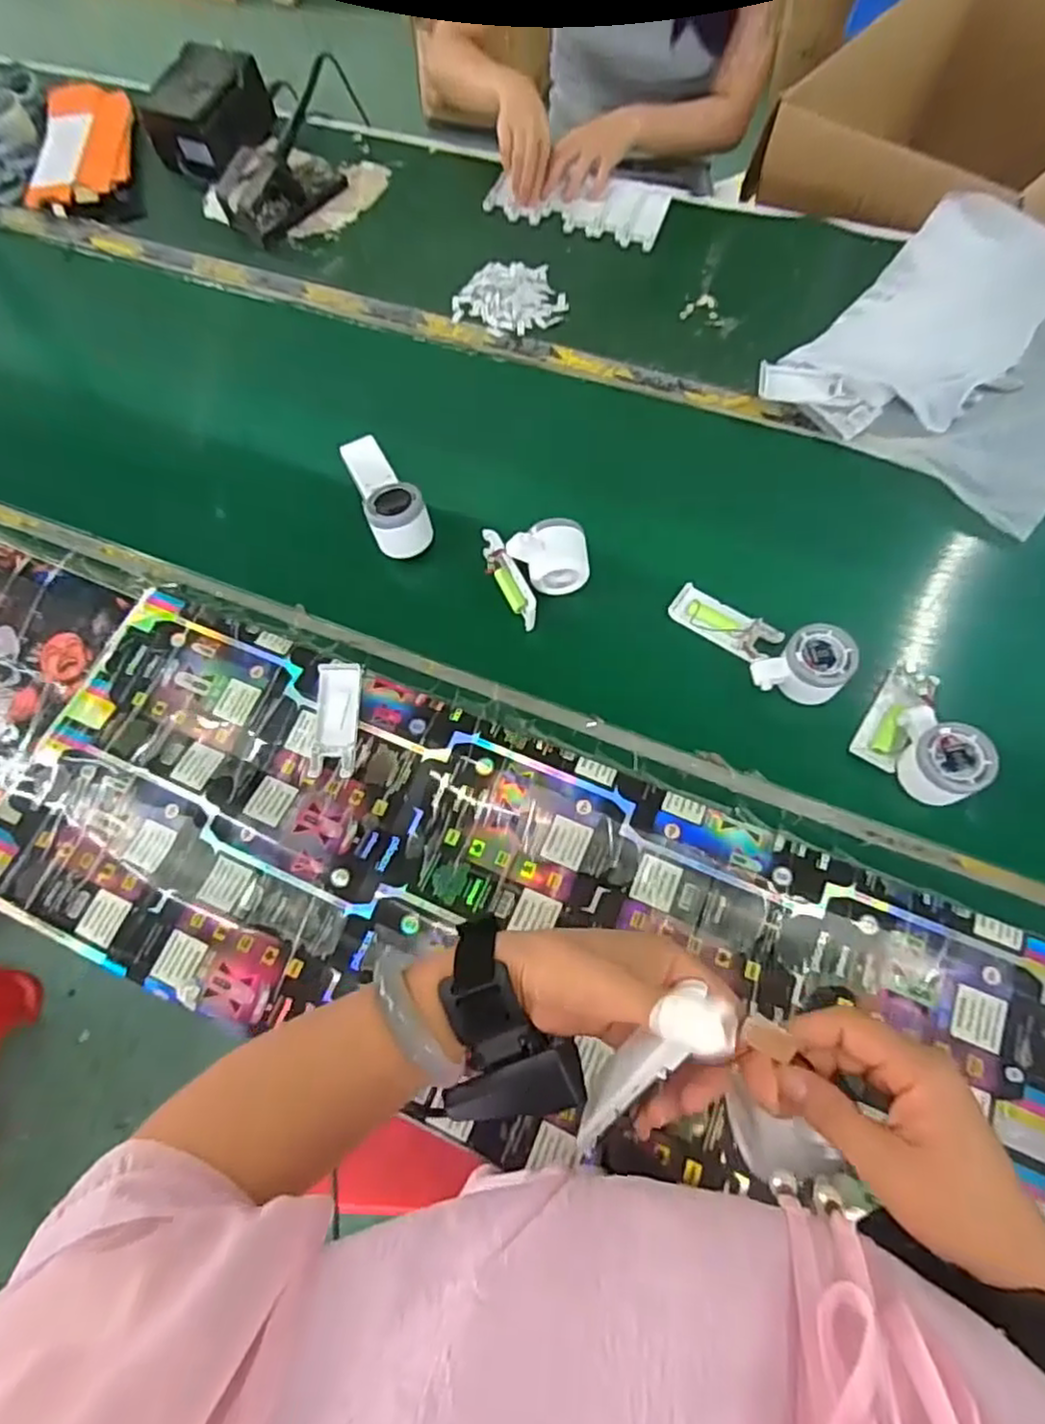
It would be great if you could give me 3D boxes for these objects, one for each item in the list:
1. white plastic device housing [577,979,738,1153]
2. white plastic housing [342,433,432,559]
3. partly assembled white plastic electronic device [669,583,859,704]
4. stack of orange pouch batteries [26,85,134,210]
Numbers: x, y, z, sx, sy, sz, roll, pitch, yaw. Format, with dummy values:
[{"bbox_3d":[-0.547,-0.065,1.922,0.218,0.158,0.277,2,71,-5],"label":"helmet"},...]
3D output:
[{"bbox_3d":[0.056,0.166,0.319,0.028,0.123,0.019,39,38,17],"label":"white plastic device housing"},{"bbox_3d":[-0.144,-0.236,0.721,0.059,0.044,0.154,-22,68,-6],"label":"white plastic housing"},{"bbox_3d":[0.218,-0.064,0.647,0.169,0.047,0.069,32,72,28],"label":"partly assembled white plastic electronic device"},{"bbox_3d":[-0.633,-0.827,1.008,0.142,0.033,0.283,-8,66,-1],"label":"stack of orange pouch batteries"}]

